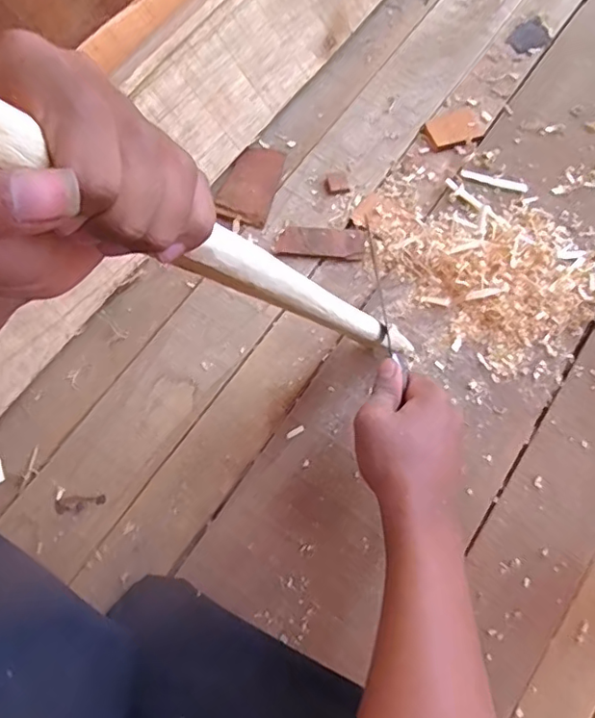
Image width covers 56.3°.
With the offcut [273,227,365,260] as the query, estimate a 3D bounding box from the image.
[{"bbox_3d":[0.025,-0.122,0.581,0.093,0.006,0.034,1,71,-1],"label":"offcut"}]

